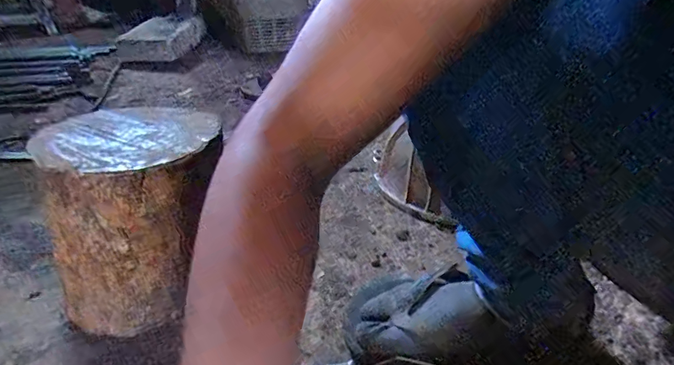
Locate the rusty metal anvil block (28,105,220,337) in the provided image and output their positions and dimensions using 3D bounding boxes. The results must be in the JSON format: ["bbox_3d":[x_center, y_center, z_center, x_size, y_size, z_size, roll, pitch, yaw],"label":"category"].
[{"bbox_3d":[-0.220,0.045,0.497,0.179,0.203,0.155,-7,31,-12],"label":"rusty metal anvil block"}]

